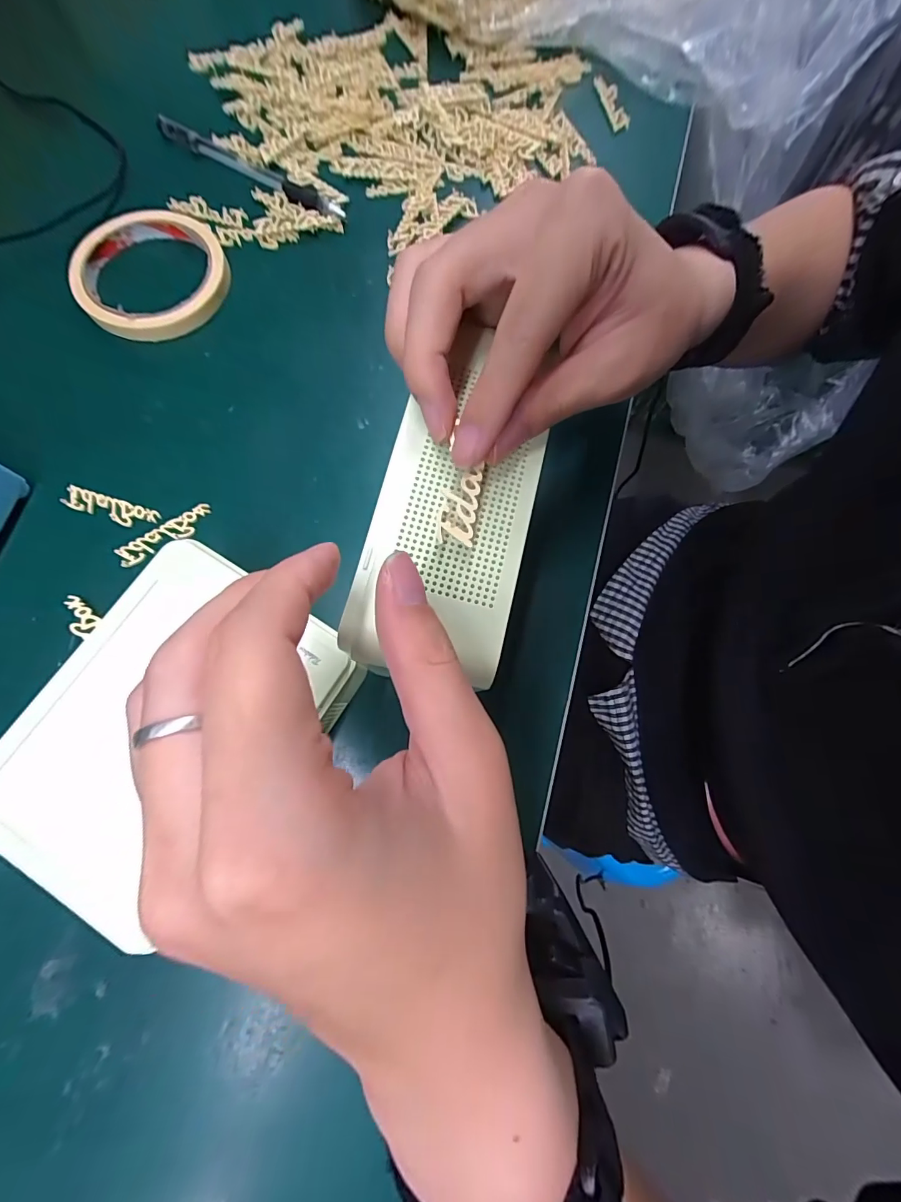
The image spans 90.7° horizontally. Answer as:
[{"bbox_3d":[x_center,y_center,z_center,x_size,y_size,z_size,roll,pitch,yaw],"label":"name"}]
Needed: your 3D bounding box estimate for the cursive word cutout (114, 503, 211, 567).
[{"bbox_3d":[-0.164,-0.038,0.255,0.055,0.004,0.014,-34,79,-8],"label":"cursive word cutout"}]

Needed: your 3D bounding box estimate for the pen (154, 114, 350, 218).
[{"bbox_3d":[-0.143,-0.306,0.313,0.158,0.010,0.016,32,78,7],"label":"pen"}]

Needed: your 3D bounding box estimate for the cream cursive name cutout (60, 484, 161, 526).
[{"bbox_3d":[-0.197,-0.054,0.258,0.054,0.004,0.013,17,82,1],"label":"cream cursive name cutout"}]

